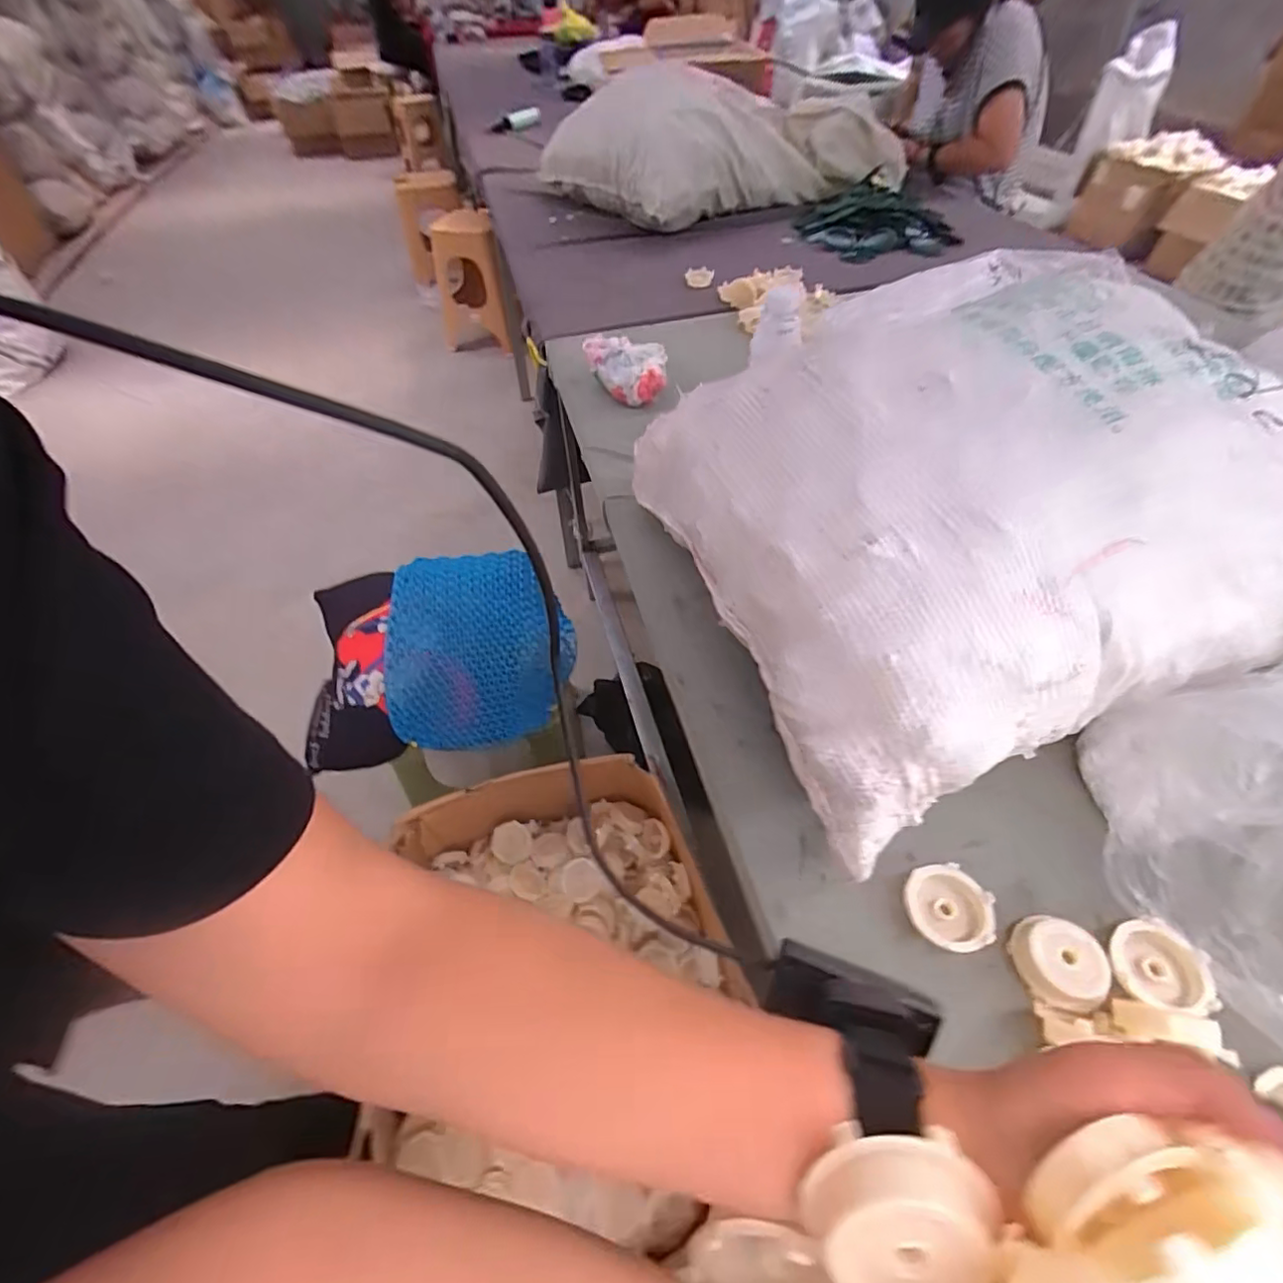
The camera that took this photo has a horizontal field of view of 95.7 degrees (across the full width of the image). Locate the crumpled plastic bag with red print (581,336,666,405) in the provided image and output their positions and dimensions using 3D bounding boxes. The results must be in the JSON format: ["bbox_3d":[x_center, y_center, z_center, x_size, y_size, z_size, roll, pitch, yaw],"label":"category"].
[{"bbox_3d":[-0.029,-0.444,0.947,0.126,0.075,0.113,-2,50,-1],"label":"crumpled plastic bag with red print"}]

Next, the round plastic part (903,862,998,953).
[{"bbox_3d":[0.224,0.195,0.425,0.055,0.019,0.057,-1,50,1],"label":"round plastic part"}]

